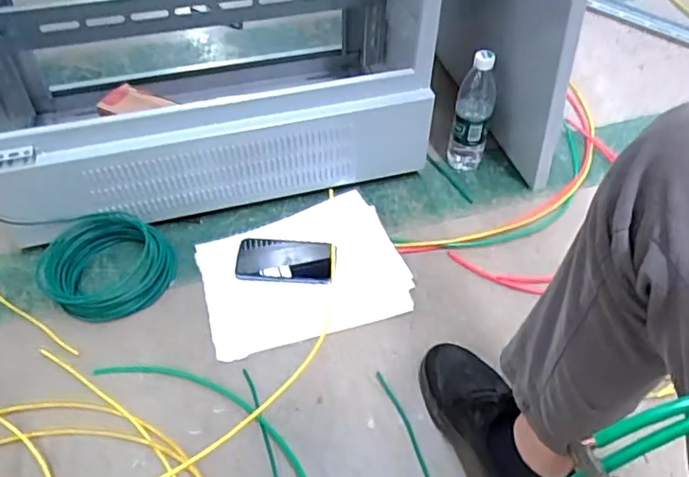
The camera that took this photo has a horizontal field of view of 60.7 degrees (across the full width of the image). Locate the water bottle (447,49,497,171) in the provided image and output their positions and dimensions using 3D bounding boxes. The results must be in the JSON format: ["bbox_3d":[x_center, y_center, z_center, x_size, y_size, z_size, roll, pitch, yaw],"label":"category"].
[{"bbox_3d":[0.230,-0.226,1.044,0.067,0.226,0.062,13,50,9],"label":"water bottle"}]

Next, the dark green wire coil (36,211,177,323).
[{"bbox_3d":[-0.363,0.043,0.898,0.193,0.060,0.158,-11,51,-11],"label":"dark green wire coil"}]

